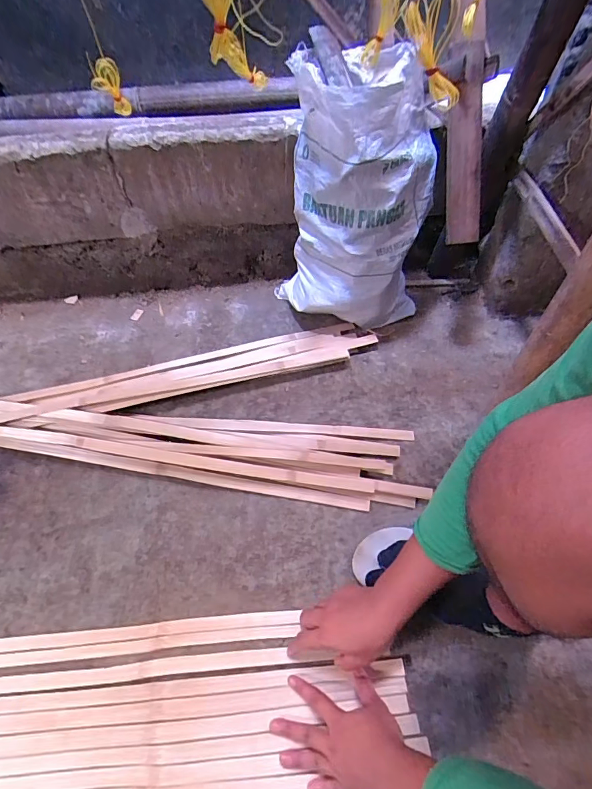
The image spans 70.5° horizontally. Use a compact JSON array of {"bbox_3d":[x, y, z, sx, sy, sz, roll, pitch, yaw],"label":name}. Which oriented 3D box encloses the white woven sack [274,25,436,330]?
[{"bbox_3d":[0.124,-0.358,0.837,0.260,0.507,0.216,13,56,10],"label":"white woven sack"}]

